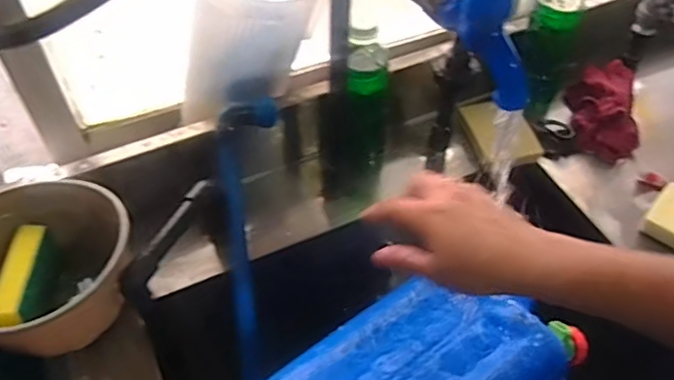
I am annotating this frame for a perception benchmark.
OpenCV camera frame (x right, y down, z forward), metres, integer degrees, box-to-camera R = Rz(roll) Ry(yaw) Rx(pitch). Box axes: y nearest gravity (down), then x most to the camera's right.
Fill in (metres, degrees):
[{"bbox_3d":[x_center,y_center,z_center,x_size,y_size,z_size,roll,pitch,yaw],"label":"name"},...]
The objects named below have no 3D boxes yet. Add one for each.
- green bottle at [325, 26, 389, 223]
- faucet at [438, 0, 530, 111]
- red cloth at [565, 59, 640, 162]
[{"bbox_3d":[0.022,-0.072,0.713,0.070,0.238,0.082,3,50,2],"label":"green bottle"},{"bbox_3d":[0.093,-0.105,0.356,0.069,0.095,0.030,28,55,22],"label":"faucet"},{"bbox_3d":[0.363,-0.111,0.814,0.088,0.053,0.140,4,50,3],"label":"red cloth"}]

